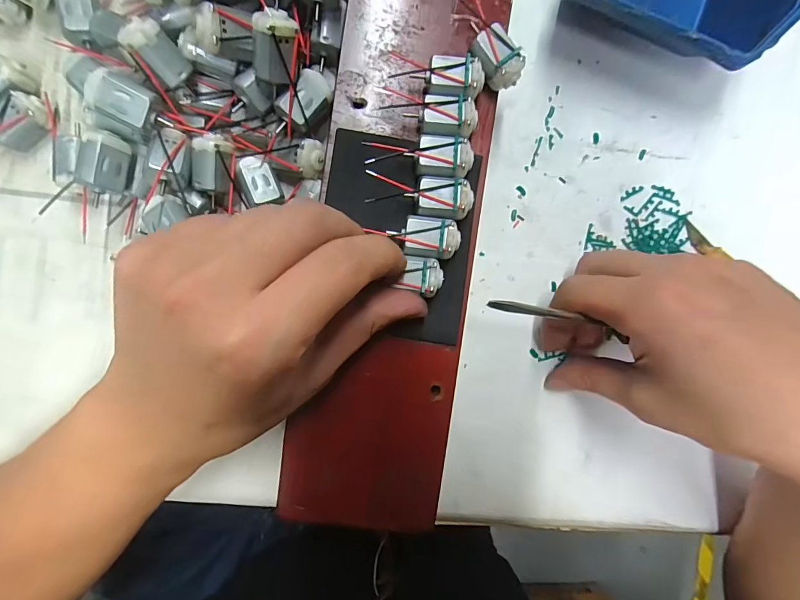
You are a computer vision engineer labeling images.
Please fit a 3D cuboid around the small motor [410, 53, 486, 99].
[{"bbox_3d":[0.024,-0.108,0.202,0.033,0.018,0.018,-2,93,-4],"label":"small motor"}]

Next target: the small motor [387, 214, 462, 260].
[{"bbox_3d":[0.011,-0.031,0.201,0.034,0.018,0.019,7,93,-6],"label":"small motor"}]

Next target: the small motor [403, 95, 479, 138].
[{"bbox_3d":[0.020,-0.089,0.202,0.033,0.018,0.018,2,92,-5],"label":"small motor"}]

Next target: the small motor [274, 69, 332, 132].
[{"bbox_3d":[-0.046,-0.098,0.198,0.016,0.013,0.028,38,89,-5],"label":"small motor"}]

